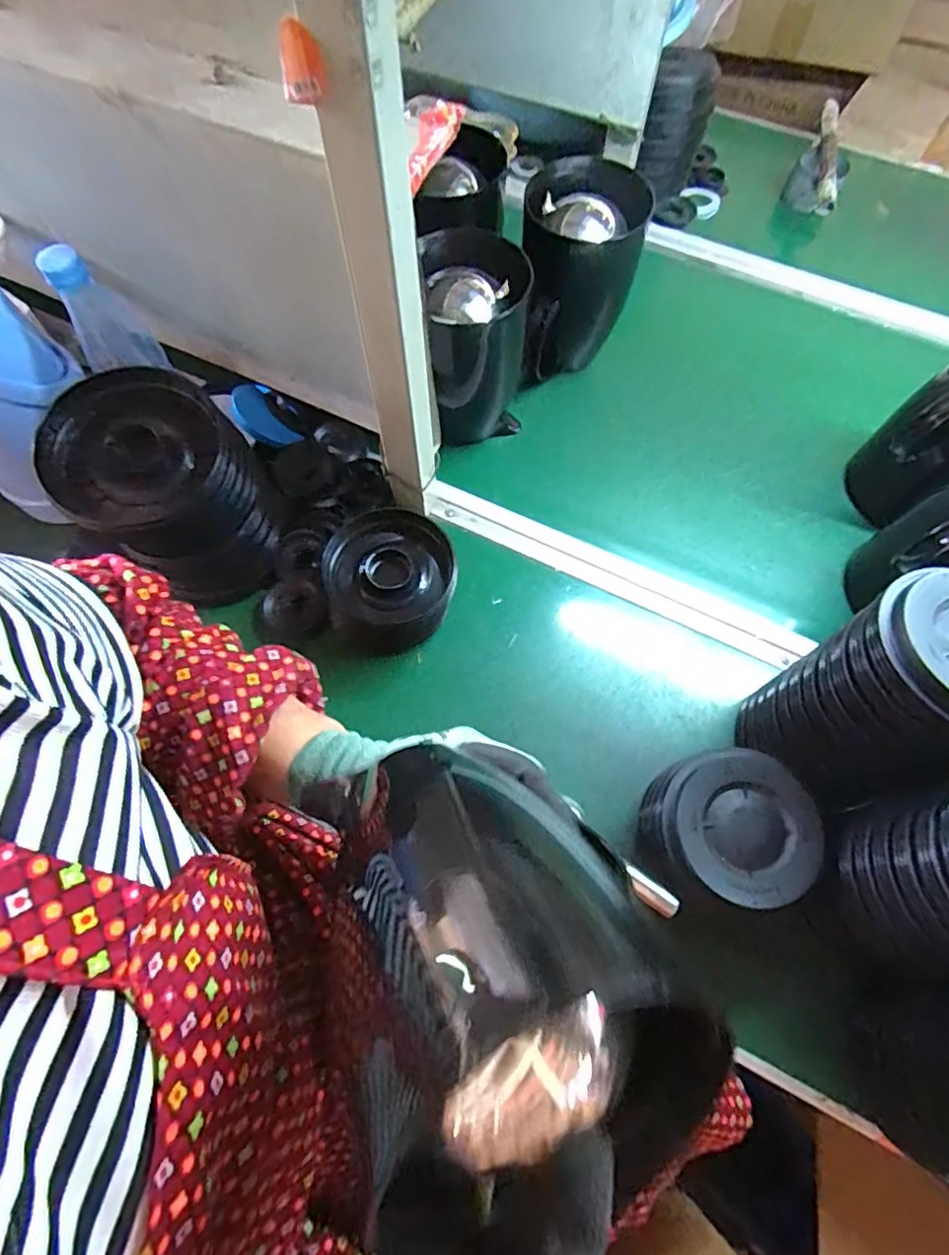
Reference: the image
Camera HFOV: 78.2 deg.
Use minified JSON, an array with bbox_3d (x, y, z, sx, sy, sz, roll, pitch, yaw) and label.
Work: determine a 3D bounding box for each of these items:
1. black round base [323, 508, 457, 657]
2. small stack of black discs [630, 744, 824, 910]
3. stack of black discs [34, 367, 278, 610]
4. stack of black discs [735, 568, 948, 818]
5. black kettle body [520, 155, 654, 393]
[{"bbox_3d":[-0.081,-0.041,0.573,0.119,0.080,0.122,0,67,-1],"label":"black round base"},{"bbox_3d":[0.200,0.168,0.485,0.123,0.094,0.119,2,67,0],"label":"small stack of black discs"},{"bbox_3d":[-0.268,-0.114,0.533,0.126,0.176,0.136,43,73,15],"label":"stack of black discs"},{"bbox_3d":[0.305,0.057,0.456,0.132,0.216,0.115,-30,71,-13],"label":"stack of black discs"},{"bbox_3d":[0.113,-0.383,0.663,0.123,0.187,0.125,3,67,0],"label":"black kettle body"}]

